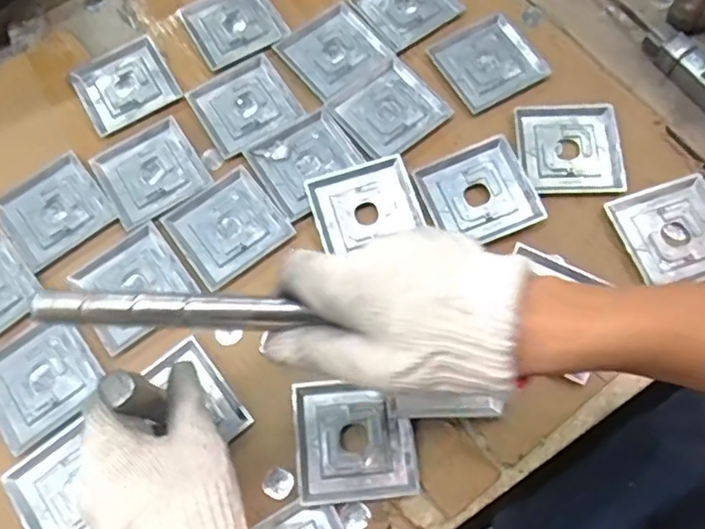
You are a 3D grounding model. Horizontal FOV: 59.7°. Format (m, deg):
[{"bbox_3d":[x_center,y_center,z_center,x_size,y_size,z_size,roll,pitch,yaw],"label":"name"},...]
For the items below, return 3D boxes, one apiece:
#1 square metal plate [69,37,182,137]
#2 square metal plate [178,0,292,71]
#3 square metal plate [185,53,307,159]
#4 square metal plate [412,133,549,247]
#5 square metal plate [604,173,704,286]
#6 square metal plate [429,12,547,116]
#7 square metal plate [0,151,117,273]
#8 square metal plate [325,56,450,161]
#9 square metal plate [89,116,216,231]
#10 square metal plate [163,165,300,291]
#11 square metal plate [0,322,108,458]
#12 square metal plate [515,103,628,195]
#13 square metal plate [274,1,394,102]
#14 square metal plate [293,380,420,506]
[{"bbox_3d":[-0.231,-0.183,0.625,0.091,0.005,0.092,-30,70,-8],"label":"square metal plate"},{"bbox_3d":[-0.123,-0.252,0.641,0.090,0.006,0.094,-28,69,-7],"label":"square metal plate"},{"bbox_3d":[-0.105,-0.158,0.604,0.091,0.004,0.091,-31,70,-8],"label":"square metal plate"},{"bbox_3d":[0.112,-0.064,0.544,0.088,0.010,0.091,-20,68,-4],"label":"square metal plate"},{"bbox_3d":[0.278,-0.027,0.522,0.090,0.010,0.090,-19,68,-4],"label":"square metal plate"},{"bbox_3d":[0.132,-0.201,0.605,0.090,0.014,0.099,-27,69,-7],"label":"square metal plate"},{"bbox_3d":[-0.279,-0.051,0.574,0.090,0.005,0.090,-37,71,-11],"label":"square metal plate"},{"bbox_3d":[0.035,-0.149,0.591,0.091,0.007,0.092,-39,71,-11],"label":"square metal plate"},{"bbox_3d":[-0.190,-0.089,0.581,0.091,0.004,0.091,-32,70,-9],"label":"square metal plate"},{"bbox_3d":[-0.114,-0.036,0.555,0.091,0.008,0.091,-36,71,-10],"label":"square metal plate"},{"bbox_3d":[-0.261,0.096,0.514,0.089,0.004,0.090,-37,71,-11],"label":"square metal plate"},{"bbox_3d":[0.198,-0.106,0.558,0.088,0.005,0.094,1,68,4],"label":"square metal plate"},{"bbox_3d":[-0.018,-0.217,0.623,0.092,0.005,0.093,-37,71,-11],"label":"square metal plate"},{"bbox_3d":[0.002,0.135,0.474,0.089,0.014,0.087,-6,68,1],"label":"square metal plate"}]

